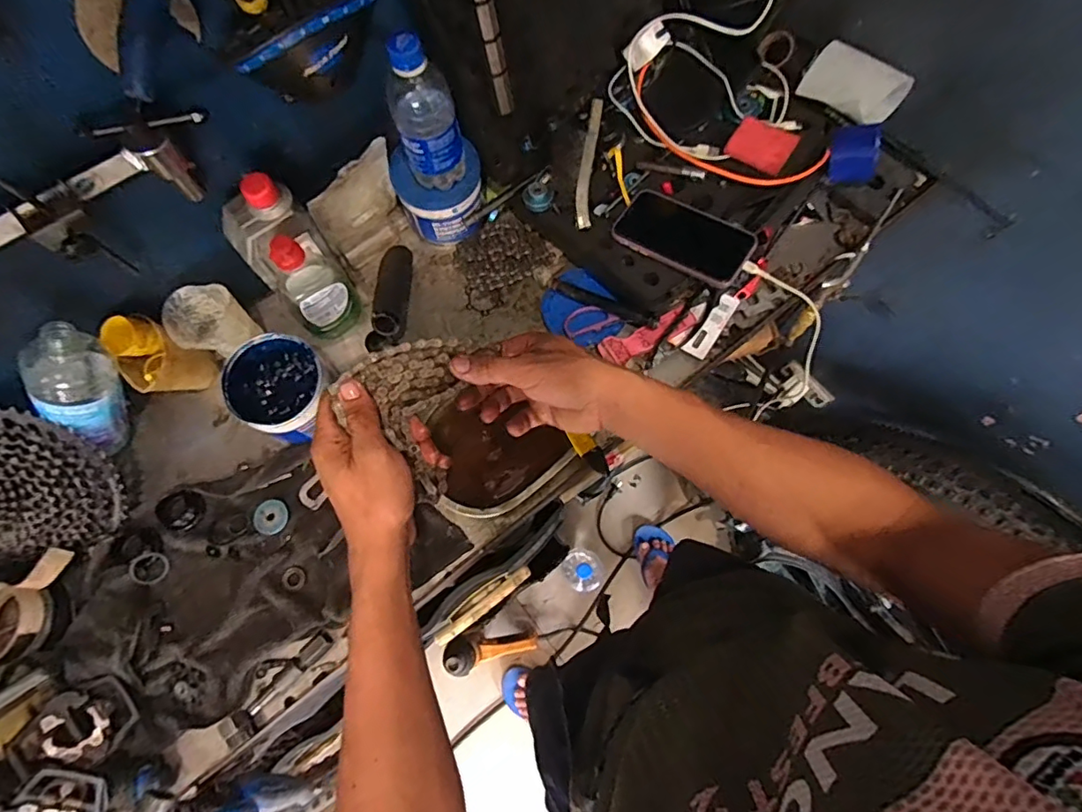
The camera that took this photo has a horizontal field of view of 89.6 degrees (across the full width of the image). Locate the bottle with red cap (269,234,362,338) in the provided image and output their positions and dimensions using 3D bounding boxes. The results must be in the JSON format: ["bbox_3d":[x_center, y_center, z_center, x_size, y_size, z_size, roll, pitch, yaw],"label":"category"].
[{"bbox_3d":[-0.253,-0.132,0.607,0.044,0.164,0.075,38,78,12],"label":"bottle with red cap"}]

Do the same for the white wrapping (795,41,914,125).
[{"bbox_3d":[0.380,-0.389,0.659,0.114,0.044,0.062,32,77,11],"label":"white wrapping"}]

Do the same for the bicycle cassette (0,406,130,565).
[{"bbox_3d":[-0.540,0.088,0.550,0.193,0.057,0.173,-2,104,-20],"label":"bicycle cassette"}]

